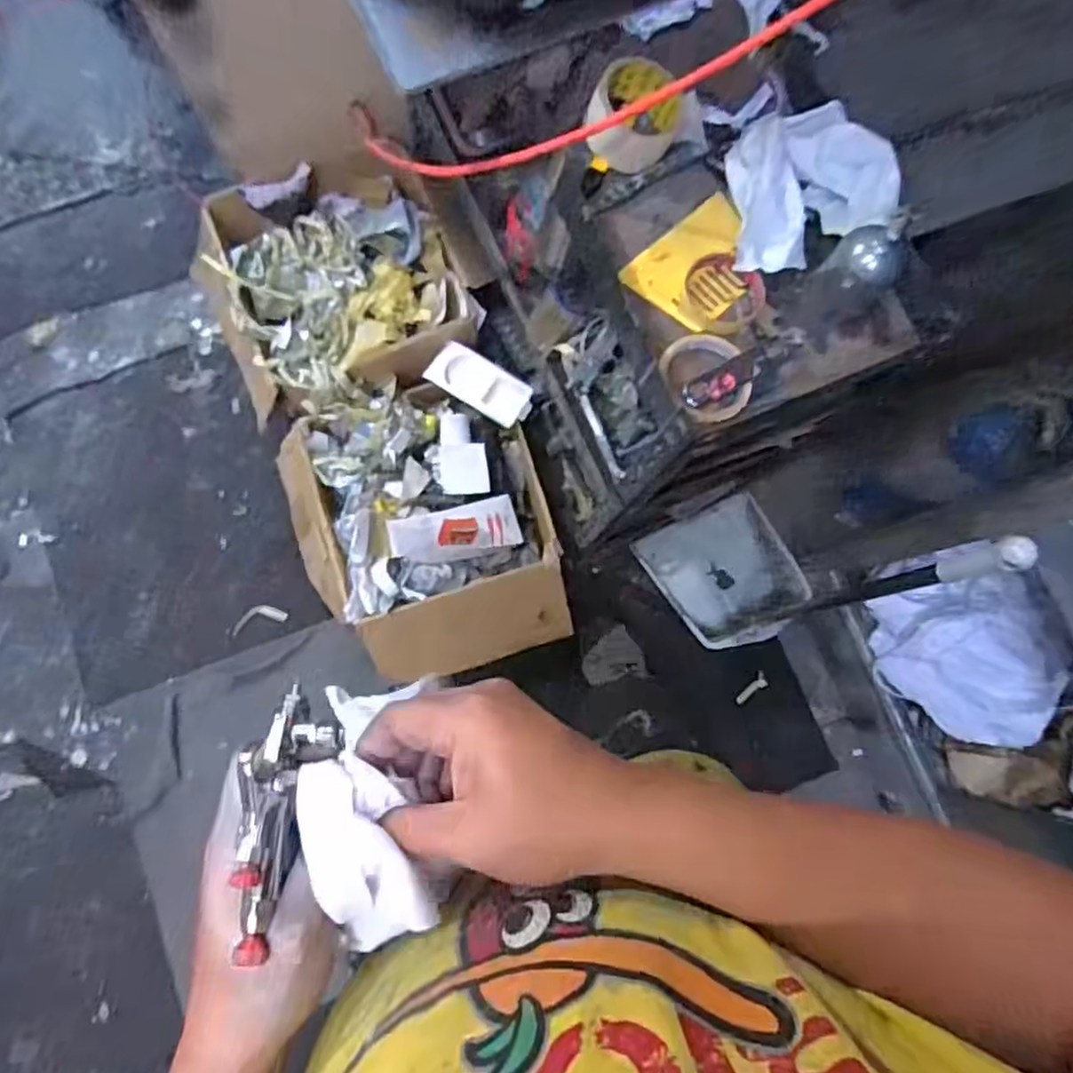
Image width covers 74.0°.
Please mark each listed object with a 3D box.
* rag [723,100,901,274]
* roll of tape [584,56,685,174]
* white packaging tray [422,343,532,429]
[{"bbox_3d":[0.278,-0.360,0.725,0.149,0.057,0.168,-3,80,-4],"label":"rag"},{"bbox_3d":[0.100,-0.423,0.720,0.084,0.073,0.090,1,80,-4],"label":"roll of tape"},{"bbox_3d":[-0.091,-0.248,1.165,0.170,0.018,0.081,33,80,2],"label":"white packaging tray"}]

